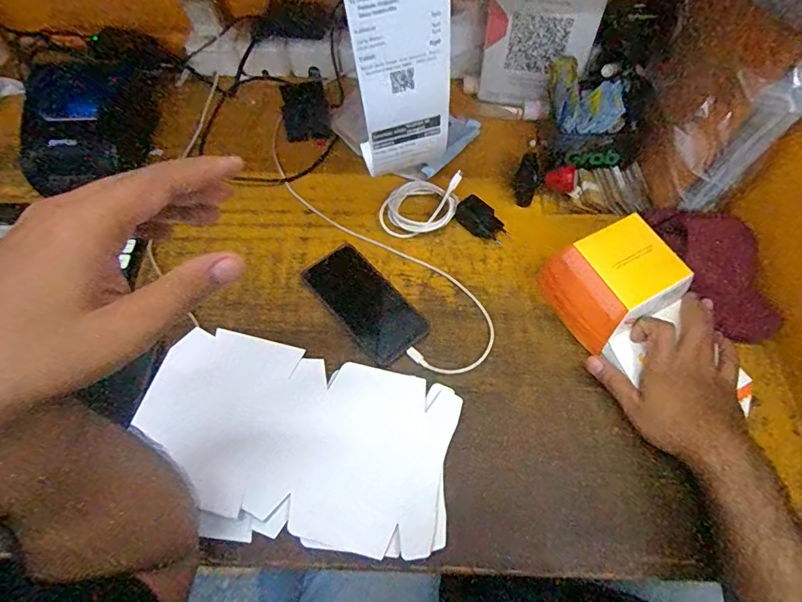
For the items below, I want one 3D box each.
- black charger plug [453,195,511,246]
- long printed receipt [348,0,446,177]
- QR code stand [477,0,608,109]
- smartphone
[{"bbox_3d":[0.105,-0.104,0.615,0.070,0.026,0.034,37,66,19],"label":"black charger plug"},{"bbox_3d":[-0.003,-0.214,0.394,0.075,0.274,0.034,-12,59,-2],"label":"long printed receipt"},{"bbox_3d":[0.187,-0.352,0.658,0.142,0.205,0.032,16,61,9],"label":"QR code stand"},{"bbox_3d":[-0.044,0.000,0.578,0.075,0.009,0.164,-36,66,-19],"label":"smartphone"}]

